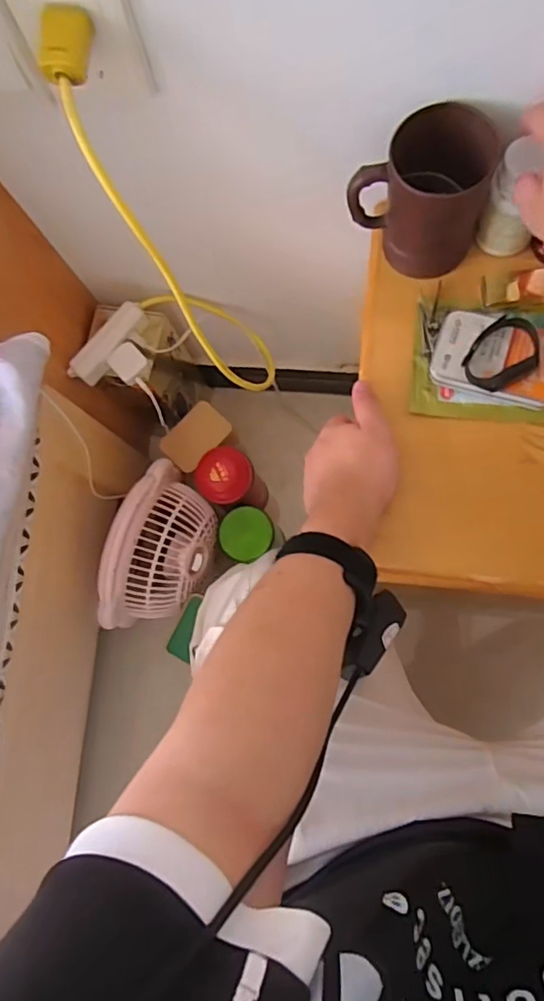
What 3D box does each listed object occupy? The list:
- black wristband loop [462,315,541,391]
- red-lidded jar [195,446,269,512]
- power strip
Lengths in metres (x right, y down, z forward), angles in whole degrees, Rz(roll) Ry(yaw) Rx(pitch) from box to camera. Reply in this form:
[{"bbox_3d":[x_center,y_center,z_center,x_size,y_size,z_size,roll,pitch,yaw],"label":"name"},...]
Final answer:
[{"bbox_3d":[0.192,-0.124,0.484,0.067,0.016,0.053,-31,81,3],"label":"black wristband loop"},{"bbox_3d":[-0.061,-0.025,0.920,0.092,0.189,0.083,-5,79,7],"label":"red-lidded jar"},{"bbox_3d":[-0.214,-0.206,0.745,0.032,0.036,0.124,39,87,12],"label":"power strip"}]

